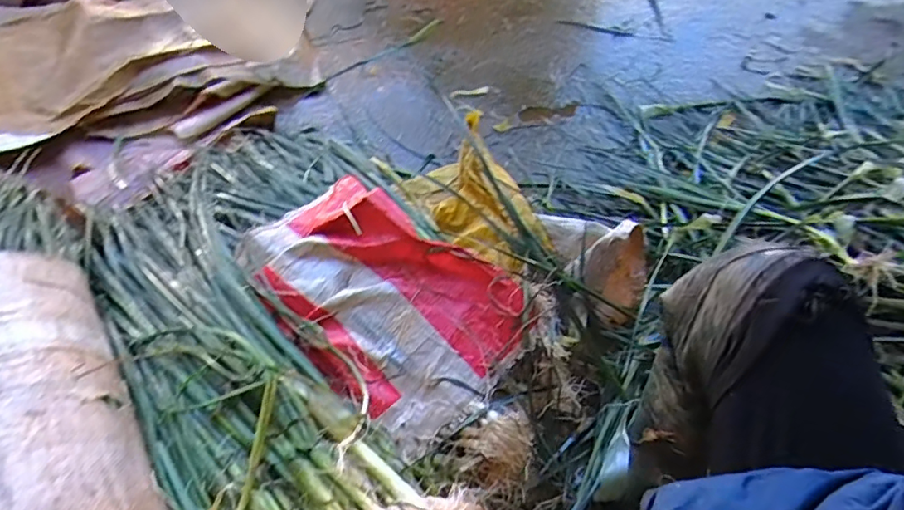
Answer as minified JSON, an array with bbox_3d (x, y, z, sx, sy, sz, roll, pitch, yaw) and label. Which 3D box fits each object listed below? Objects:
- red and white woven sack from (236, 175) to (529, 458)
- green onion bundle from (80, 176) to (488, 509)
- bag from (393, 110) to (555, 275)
[{"bbox_3d":[-0.111,0.036,0.682,0.397,0.099,0.232,31,61,26],"label":"red and white woven sack"},{"bbox_3d":[-0.313,0.136,0.706,0.238,0.121,0.864,-38,58,-22],"label":"green onion bundle"},{"bbox_3d":[0.040,-0.083,0.764,0.167,0.097,0.275,-31,56,-17],"label":"bag"}]

